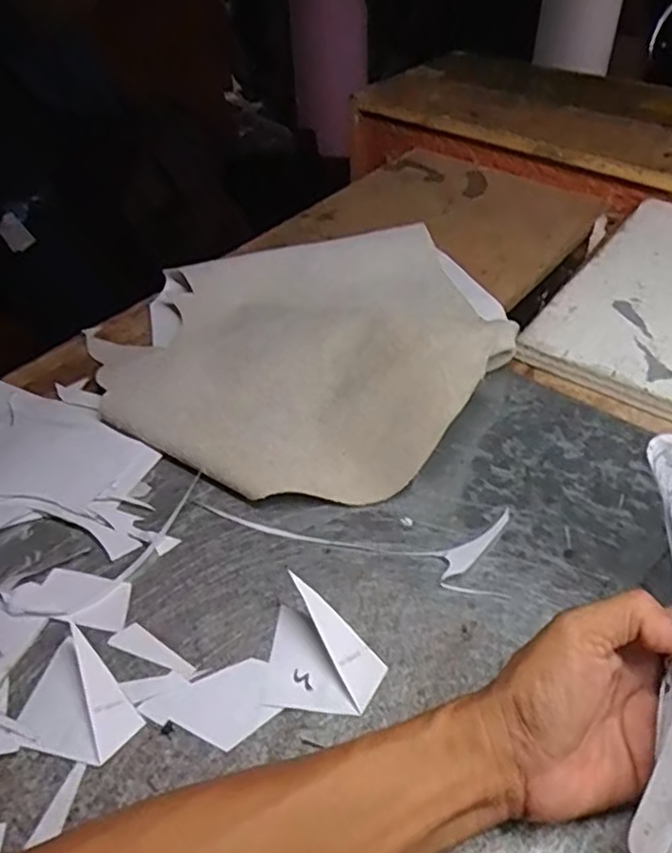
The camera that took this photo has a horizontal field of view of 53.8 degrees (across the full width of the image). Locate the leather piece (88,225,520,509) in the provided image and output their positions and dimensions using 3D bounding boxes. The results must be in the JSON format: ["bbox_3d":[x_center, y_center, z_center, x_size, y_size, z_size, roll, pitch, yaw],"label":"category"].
[{"bbox_3d":[-0.015,-0.093,0.565,0.315,0.052,0.363,22,50,23],"label":"leather piece"}]

